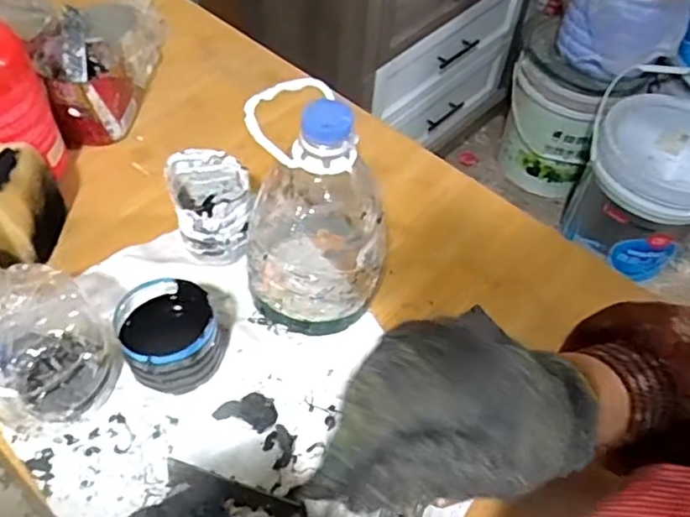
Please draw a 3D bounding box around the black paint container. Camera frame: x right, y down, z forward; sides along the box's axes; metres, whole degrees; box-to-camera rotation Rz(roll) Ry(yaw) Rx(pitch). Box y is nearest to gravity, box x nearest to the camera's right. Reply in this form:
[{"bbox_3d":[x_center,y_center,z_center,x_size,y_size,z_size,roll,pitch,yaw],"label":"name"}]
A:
[{"bbox_3d":[-0.118,0.051,0.434,0.070,0.058,0.070,2,54,-2],"label":"black paint container"}]

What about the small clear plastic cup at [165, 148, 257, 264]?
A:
[{"bbox_3d":[-0.101,-0.037,0.490,0.061,0.074,0.071,-14,56,-17],"label":"small clear plastic cup"}]

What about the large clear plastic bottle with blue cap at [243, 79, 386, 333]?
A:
[{"bbox_3d":[-0.021,-0.030,0.434,0.092,0.164,0.099,3,54,-1],"label":"large clear plastic bottle with blue cap"}]

